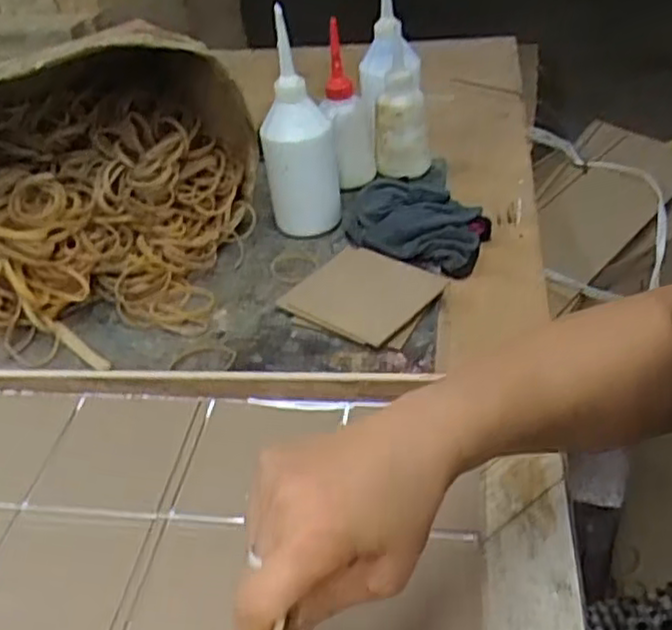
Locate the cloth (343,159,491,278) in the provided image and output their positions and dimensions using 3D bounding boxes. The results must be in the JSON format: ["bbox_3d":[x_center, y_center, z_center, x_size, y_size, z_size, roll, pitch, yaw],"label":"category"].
[{"bbox_3d":[0.073,-0.098,0.718,0.149,0.055,0.106,13,44,22],"label":"cloth"}]

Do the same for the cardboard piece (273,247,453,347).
[{"bbox_3d":[0.026,-0.021,0.648,0.118,0.012,0.106,20,46,28],"label":"cardboard piece"}]

